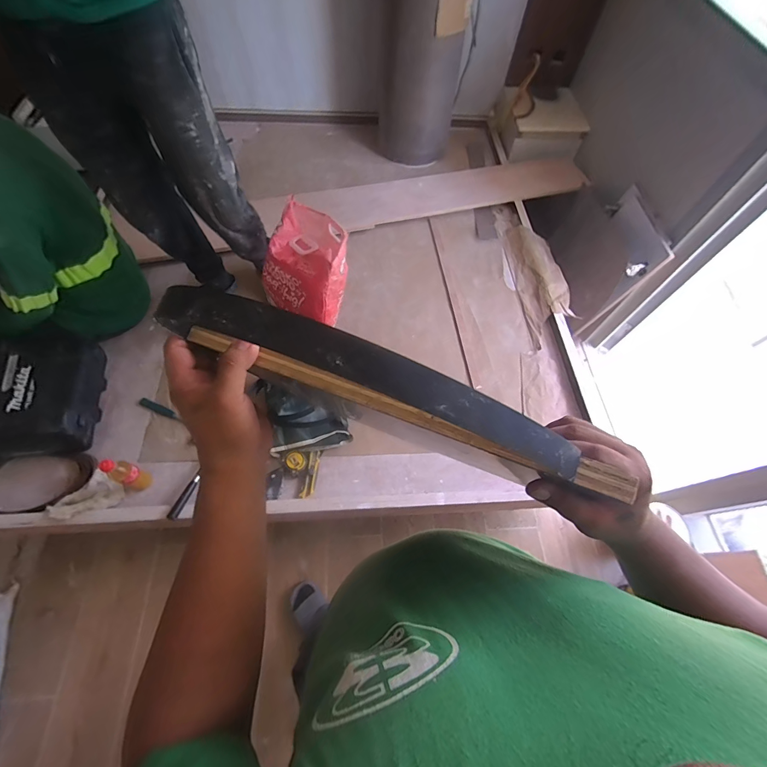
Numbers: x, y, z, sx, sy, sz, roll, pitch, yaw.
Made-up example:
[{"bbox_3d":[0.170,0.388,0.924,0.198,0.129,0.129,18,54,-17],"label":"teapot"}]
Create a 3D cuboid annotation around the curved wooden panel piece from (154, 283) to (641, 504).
[{"bbox_3d":[0.023,0.012,0.204,0.301,0.046,0.032,23,63,-10],"label":"curved wooden panel piece"}]

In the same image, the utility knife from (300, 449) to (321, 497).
[{"bbox_3d":[-0.215,0.271,1.074,0.034,0.020,0.140,10,63,2],"label":"utility knife"}]

